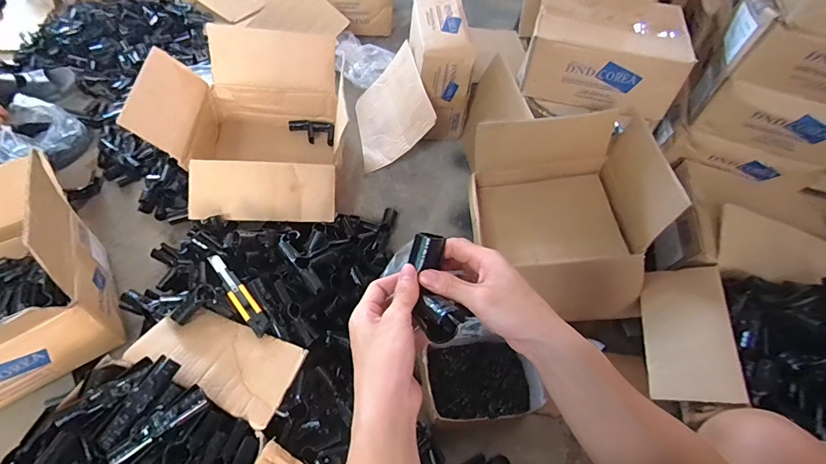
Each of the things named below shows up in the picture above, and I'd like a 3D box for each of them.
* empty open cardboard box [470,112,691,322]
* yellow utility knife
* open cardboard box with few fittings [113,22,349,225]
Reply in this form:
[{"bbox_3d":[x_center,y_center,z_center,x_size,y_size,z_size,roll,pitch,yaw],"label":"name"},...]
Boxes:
[{"bbox_3d":[0.314,-0.034,0.867,0.338,0.284,0.375,4,55,-5],"label":"empty open cardboard box"},{"bbox_3d":[-0.318,0.107,0.745,0.032,0.011,0.192,-31,65,-25],"label":"yellow utility knife"},{"bbox_3d":[-0.376,-0.239,0.996,0.414,0.270,0.480,1,54,-7],"label":"open cardboard box with few fittings"}]

